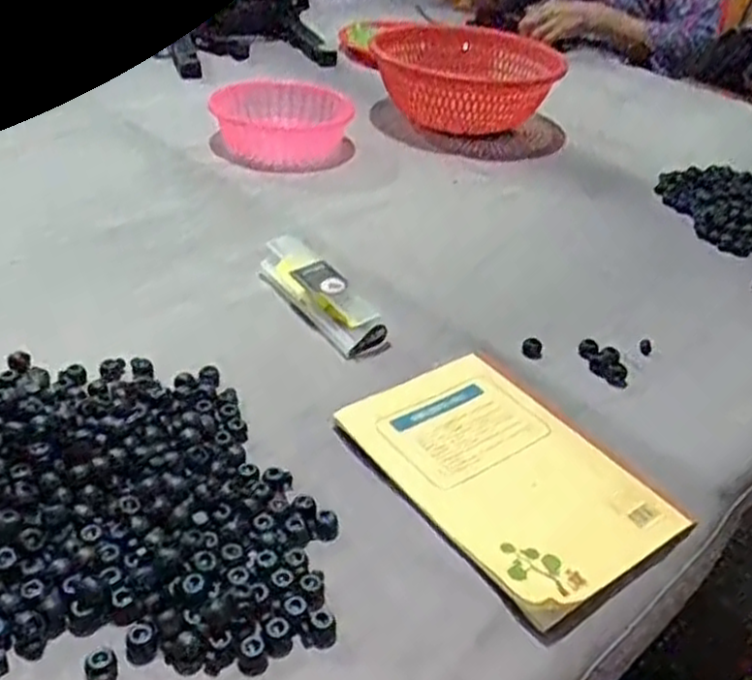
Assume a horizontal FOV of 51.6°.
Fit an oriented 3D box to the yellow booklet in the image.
[{"bbox_3d":[0.088,0.081,0.519,0.143,0.012,0.206,-19,42,-32],"label":"yellow booklet"}]

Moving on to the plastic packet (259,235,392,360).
[{"bbox_3d":[-0.046,-0.040,0.668,0.042,0.028,0.159,-19,42,-32],"label":"plastic packet"}]

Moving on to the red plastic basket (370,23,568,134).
[{"bbox_3d":[0.128,-0.357,1.082,0.219,0.101,0.251,17,36,16],"label":"red plastic basket"}]

